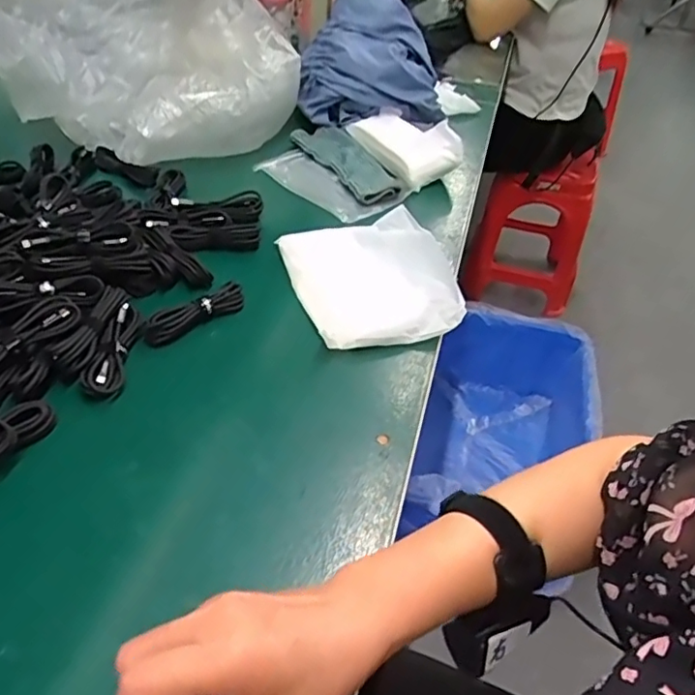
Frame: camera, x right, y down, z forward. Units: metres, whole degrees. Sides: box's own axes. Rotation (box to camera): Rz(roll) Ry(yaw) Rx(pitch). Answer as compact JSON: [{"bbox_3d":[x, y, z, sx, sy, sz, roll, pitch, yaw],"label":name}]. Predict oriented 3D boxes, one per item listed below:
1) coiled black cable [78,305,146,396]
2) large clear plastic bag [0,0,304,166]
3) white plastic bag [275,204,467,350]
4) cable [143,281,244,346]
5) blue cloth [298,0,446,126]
[{"bbox_3d":[-0.218,0.001,0.552,0.033,0.022,0.111,6,42,0],"label":"coiled black cable"},{"bbox_3d":[-0.292,-0.420,0.853,0.378,0.209,0.349,-23,50,-28],"label":"large clear plastic bag"},{"bbox_3d":[0.029,-0.081,0.650,0.170,0.036,0.194,-9,44,-16],"label":"white plastic bag"},{"bbox_3d":[-0.156,-0.037,0.601,0.112,0.018,0.028,-26,51,-30],"label":"cable"},{"bbox_3d":[0.040,-0.463,0.945,0.228,0.186,0.190,7,42,1],"label":"blue cloth"}]

